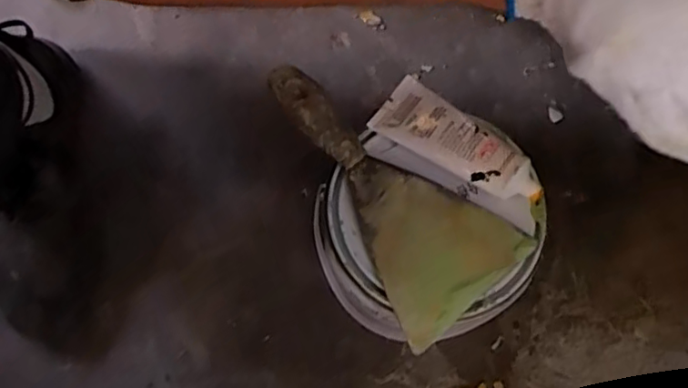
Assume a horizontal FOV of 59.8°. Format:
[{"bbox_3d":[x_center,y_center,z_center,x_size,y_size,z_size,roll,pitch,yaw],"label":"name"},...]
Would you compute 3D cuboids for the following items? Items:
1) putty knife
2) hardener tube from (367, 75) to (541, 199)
[{"bbox_3d":[0.022,-0.005,0.415,0.100,0.023,0.202,-40,78,-9],"label":"putty knife"},{"bbox_3d":[0.079,-0.037,0.419,0.120,0.028,0.047,36,77,10],"label":"hardener tube"}]

